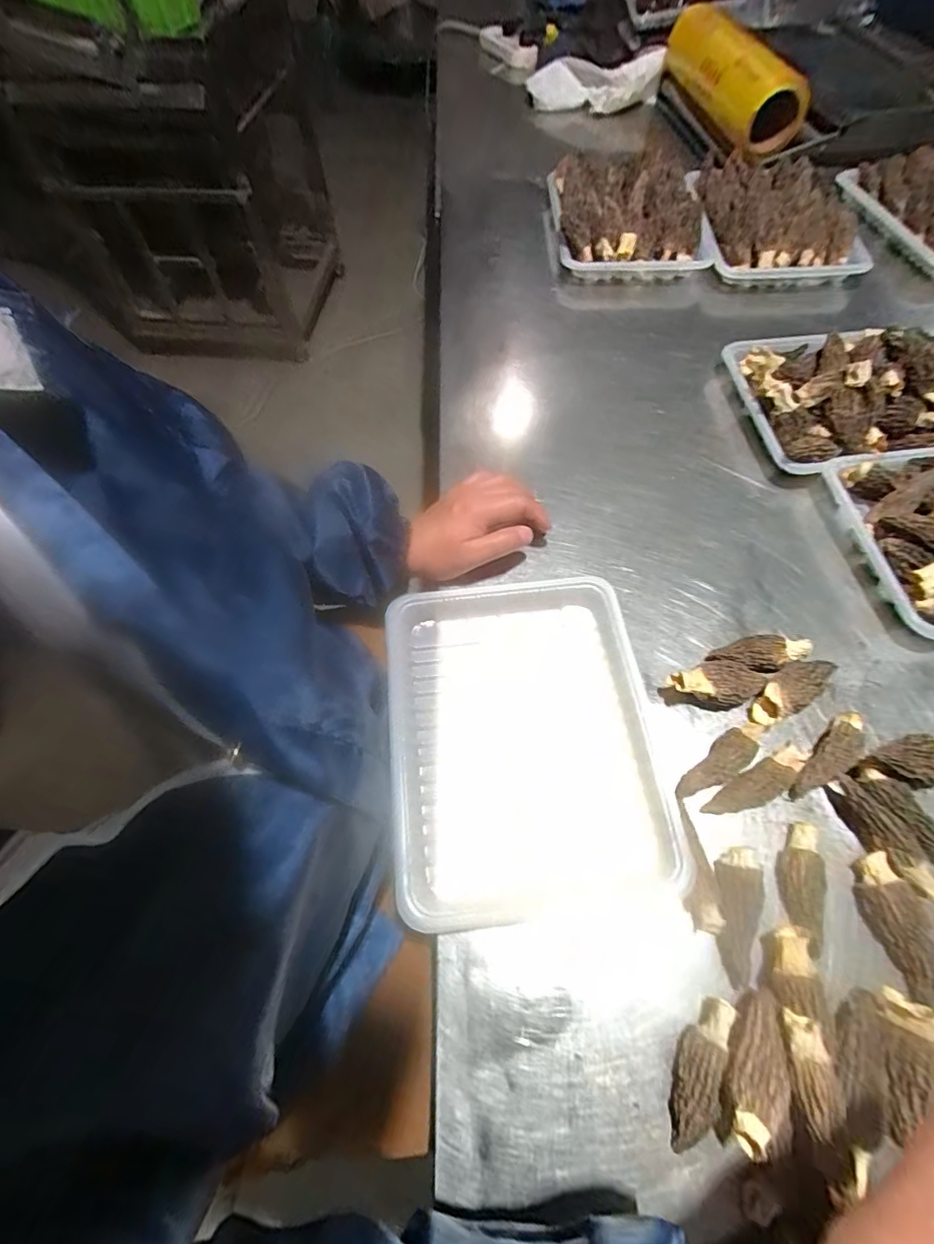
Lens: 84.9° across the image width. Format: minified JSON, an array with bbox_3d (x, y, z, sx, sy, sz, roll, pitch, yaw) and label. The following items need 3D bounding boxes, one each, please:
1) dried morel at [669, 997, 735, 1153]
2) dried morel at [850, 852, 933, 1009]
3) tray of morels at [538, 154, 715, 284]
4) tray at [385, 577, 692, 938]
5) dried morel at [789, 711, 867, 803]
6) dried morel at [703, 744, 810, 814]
[{"bbox_3d":[0.140,0.274,0.312,0.020,0.025,0.085,22,81,11],"label":"dried morel"},{"bbox_3d":[0.292,0.205,0.345,0.031,0.023,0.085,-12,62,-6],"label":"dried morel"},{"bbox_3d":[0.225,-0.596,0.748,0.206,0.060,0.243,-2,61,-2],"label":"tray of morels"},{"bbox_3d":[0.043,0.090,0.416,0.202,0.047,0.261,-5,61,-3],"label":"tray"},{"bbox_3d":[0.279,0.105,0.392,0.026,0.015,0.083,41,82,20],"label":"dried morel"},{"bbox_3d":[0.219,0.124,0.386,0.084,0.015,0.025,-33,65,3],"label":"dried morel"}]

